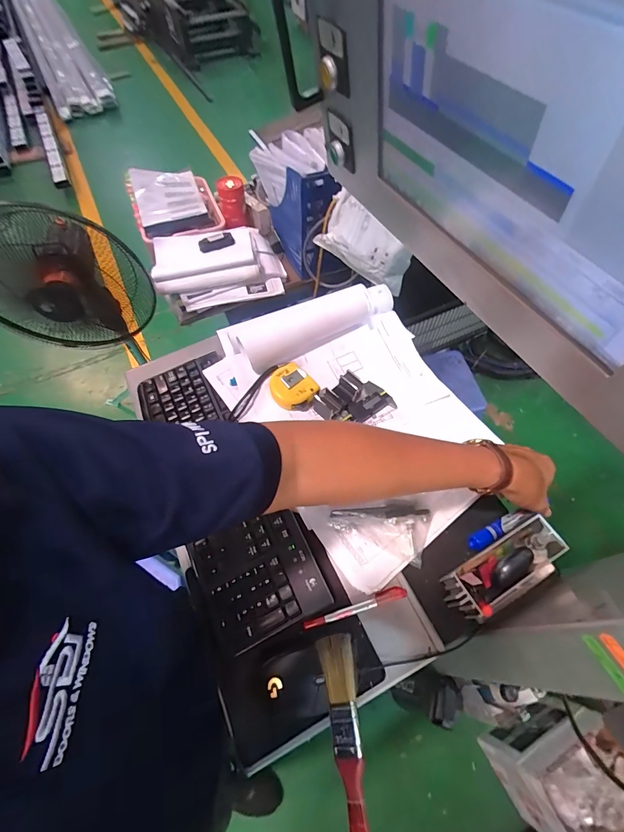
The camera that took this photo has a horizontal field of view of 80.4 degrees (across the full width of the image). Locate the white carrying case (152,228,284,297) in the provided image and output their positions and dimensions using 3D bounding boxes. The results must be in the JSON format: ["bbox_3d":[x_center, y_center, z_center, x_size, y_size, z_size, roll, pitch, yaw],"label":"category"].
[{"bbox_3d":[-0.304,-0.499,1.178,0.383,0.089,0.268,-16,61,-8],"label":"white carrying case"}]

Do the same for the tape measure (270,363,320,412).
[{"bbox_3d":[-0.028,-0.042,0.569,0.056,0.030,0.075,-38,66,-19],"label":"tape measure"}]

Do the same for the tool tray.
[{"bbox_3d":[0.243,0.190,0.457,0.160,0.042,0.064,-26,63,-13],"label":"tool tray"}]

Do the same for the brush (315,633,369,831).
[{"bbox_3d":[0.031,0.268,0.263,0.026,0.014,0.191,-7,59,-3],"label":"brush"}]

